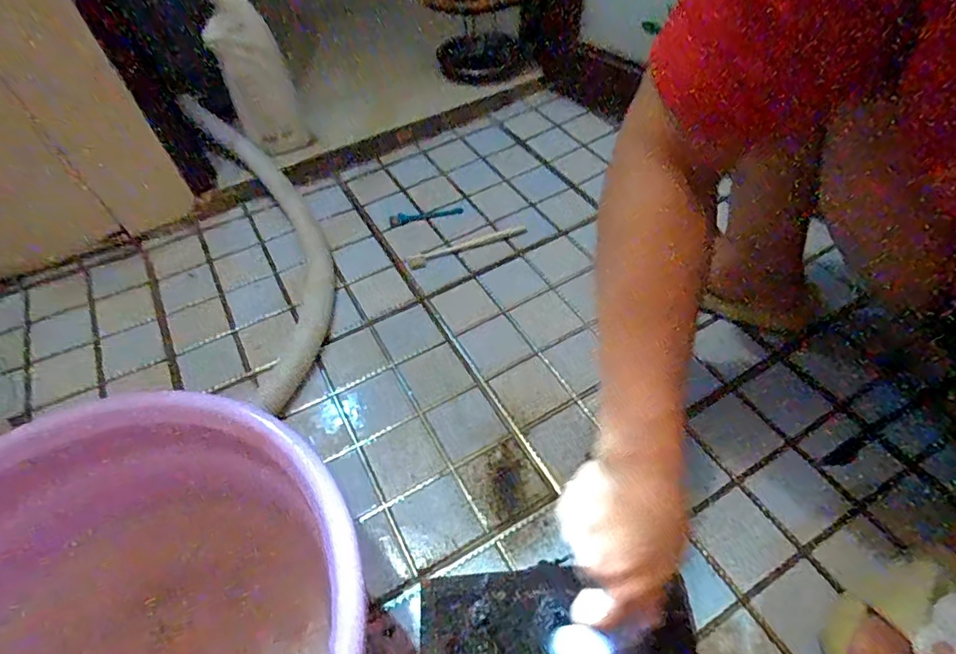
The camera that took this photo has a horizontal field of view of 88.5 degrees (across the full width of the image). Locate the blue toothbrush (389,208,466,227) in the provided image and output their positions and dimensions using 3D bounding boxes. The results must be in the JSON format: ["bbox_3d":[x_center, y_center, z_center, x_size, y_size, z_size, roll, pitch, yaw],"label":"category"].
[{"bbox_3d":[-0.079,-0.170,0.744,0.110,0.007,0.024,-13,53,-7],"label":"blue toothbrush"}]

